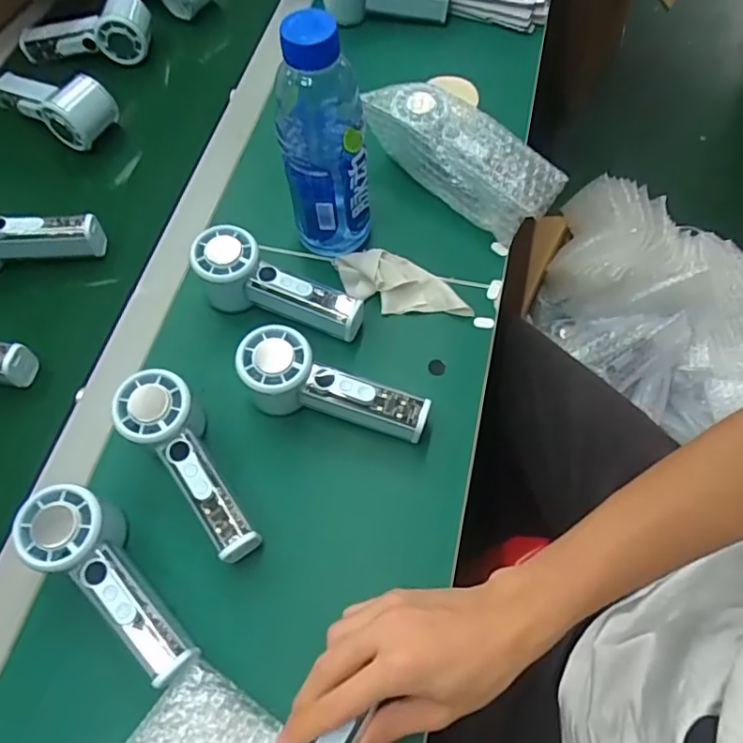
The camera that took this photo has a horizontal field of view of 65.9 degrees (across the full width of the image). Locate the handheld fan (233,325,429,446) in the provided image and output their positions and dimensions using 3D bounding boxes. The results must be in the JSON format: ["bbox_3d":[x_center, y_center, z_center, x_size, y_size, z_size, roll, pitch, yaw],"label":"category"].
[{"bbox_3d":[-0.031,0.018,0.457,0.152,0.060,0.058,21,66,12],"label":"handheld fan"}]

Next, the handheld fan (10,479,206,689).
[{"bbox_3d":[-0.182,0.152,0.399,0.052,0.066,0.150,-36,67,-15],"label":"handheld fan"}]

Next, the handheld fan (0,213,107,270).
[{"bbox_3d":[-0.341,-0.126,0.546,0.152,0.055,0.050,1,63,3],"label":"handheld fan"}]

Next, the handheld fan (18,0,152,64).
[{"bbox_3d":[-0.346,-0.408,0.682,0.151,0.052,0.056,-2,63,1],"label":"handheld fan"}]

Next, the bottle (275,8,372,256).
[{"bbox_3d":[-0.038,-0.184,0.472,0.070,0.209,0.061,-6,63,-1],"label":"bottle"}]

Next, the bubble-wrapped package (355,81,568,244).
[{"bbox_3d":[0.087,-0.206,0.561,0.062,0.072,0.195,-42,69,-17],"label":"bubble-wrapped package"}]

